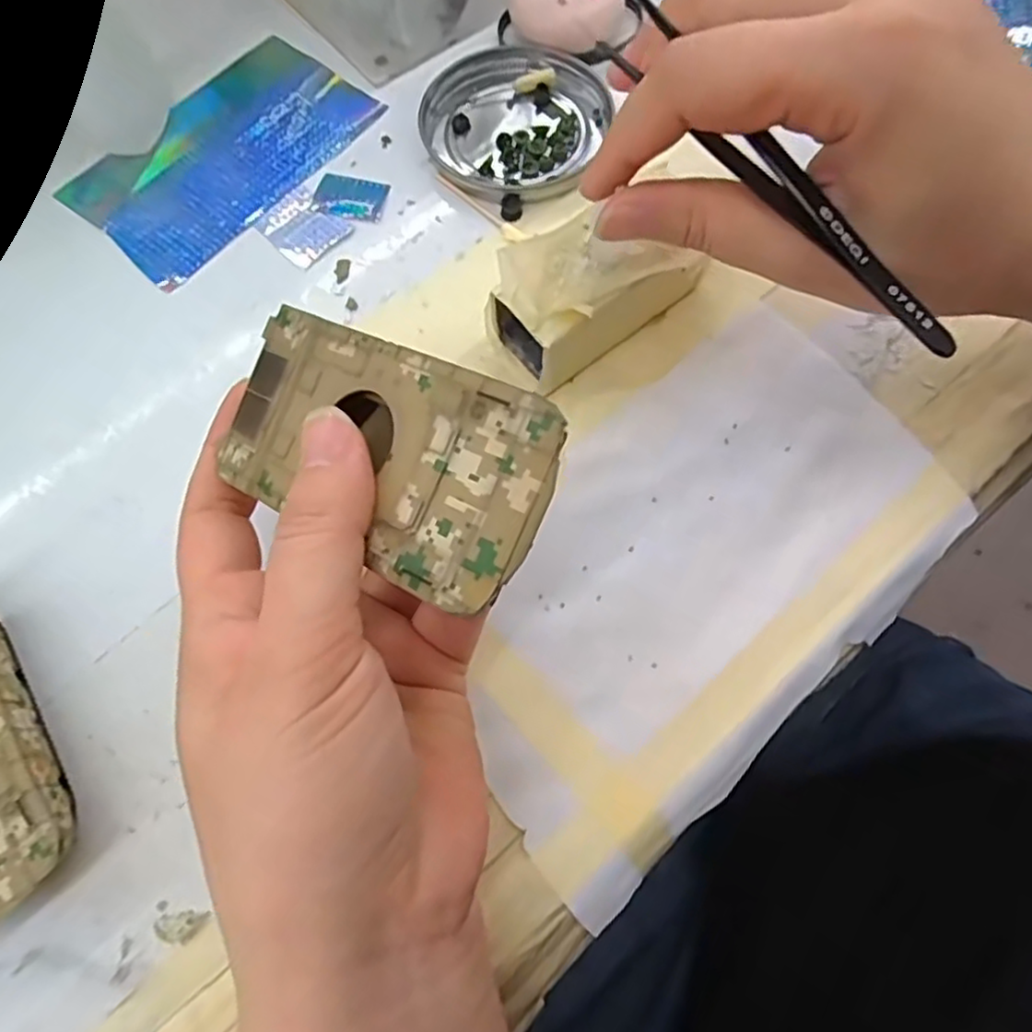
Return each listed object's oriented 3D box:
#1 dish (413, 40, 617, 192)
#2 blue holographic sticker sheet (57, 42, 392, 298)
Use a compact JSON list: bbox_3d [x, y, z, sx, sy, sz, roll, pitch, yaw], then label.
[{"bbox_3d":[-0.003,-0.170,0.291,0.075,0.007,0.079,0,70,1],"label":"dish"},{"bbox_3d":[-0.124,-0.156,0.291,0.080,0.004,0.123,36,75,13],"label":"blue holographic sticker sheet"}]

